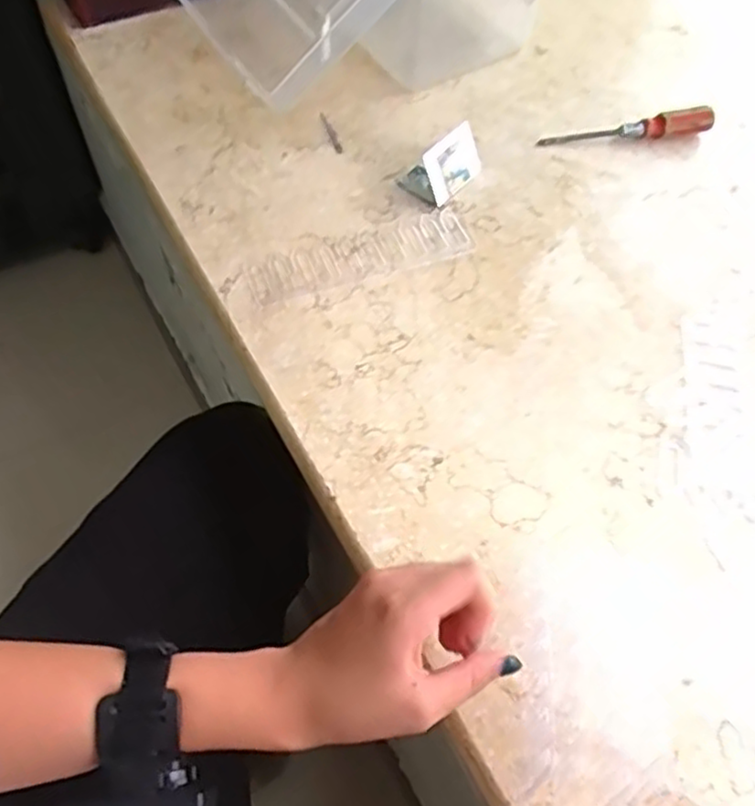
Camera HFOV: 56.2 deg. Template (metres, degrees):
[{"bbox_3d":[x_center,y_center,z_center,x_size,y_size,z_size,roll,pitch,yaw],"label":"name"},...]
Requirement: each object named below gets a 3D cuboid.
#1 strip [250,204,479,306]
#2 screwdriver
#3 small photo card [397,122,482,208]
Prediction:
[{"bbox_3d":[-0.012,-0.114,0.545,0.177,0.004,0.046,-18,63,-13],"label":"strip"},{"bbox_3d":[0.220,-0.243,0.623,0.156,0.026,0.019,-3,60,-5],"label":"screwdriver"},{"bbox_3d":[0.054,-0.199,0.581,0.047,0.037,0.065,40,66,18],"label":"small photo card"}]

